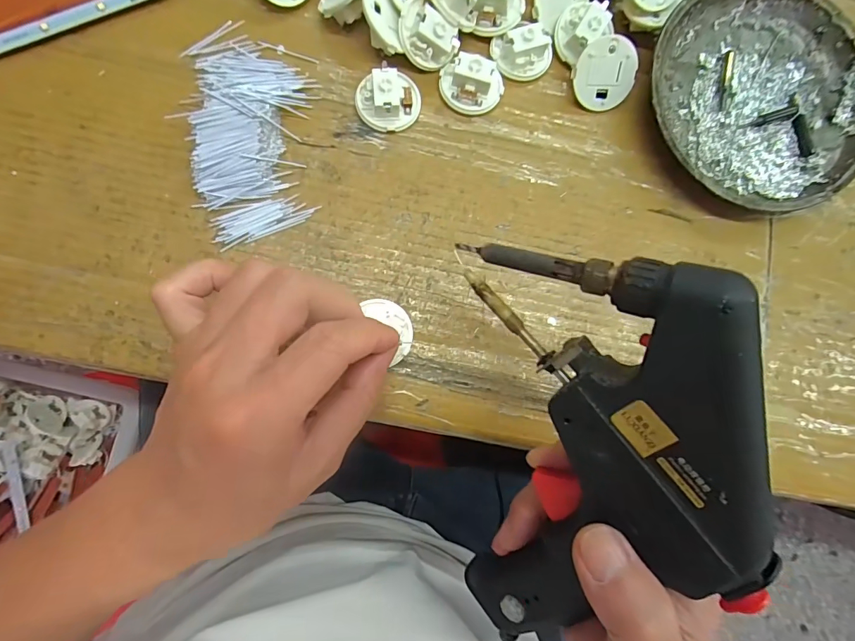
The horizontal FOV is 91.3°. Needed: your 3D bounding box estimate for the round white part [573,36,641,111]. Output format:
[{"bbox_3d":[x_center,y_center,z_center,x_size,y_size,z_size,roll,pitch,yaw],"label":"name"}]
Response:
[{"bbox_3d":[0.109,-0.150,0.255,0.038,0.004,0.038,-12,121,1],"label":"round white part"}]

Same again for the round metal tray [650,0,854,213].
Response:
[{"bbox_3d":[0.205,-0.138,0.259,0.142,0.019,0.144,0,84,-3],"label":"round metal tray"}]

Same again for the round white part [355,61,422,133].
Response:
[{"bbox_3d":[-0.023,-0.131,0.247,0.038,0.016,0.034,2,84,-3],"label":"round white part"}]

